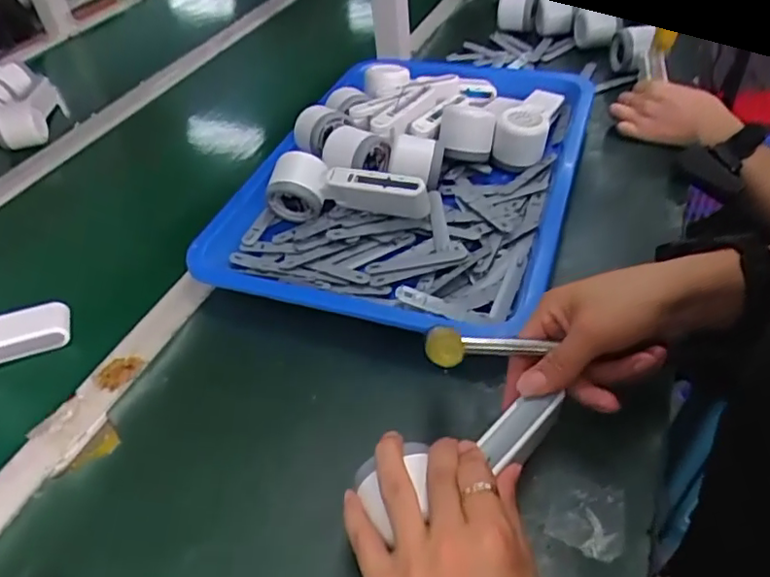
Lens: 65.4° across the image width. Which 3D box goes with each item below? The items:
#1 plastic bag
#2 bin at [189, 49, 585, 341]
[{"bbox_3d":[0.131,0.146,0.388,0.046,0.005,0.050,9,46,17],"label":"plastic bag"},{"bbox_3d":[0.039,-0.141,0.640,0.313,0.066,0.469,12,46,19],"label":"bin"}]

